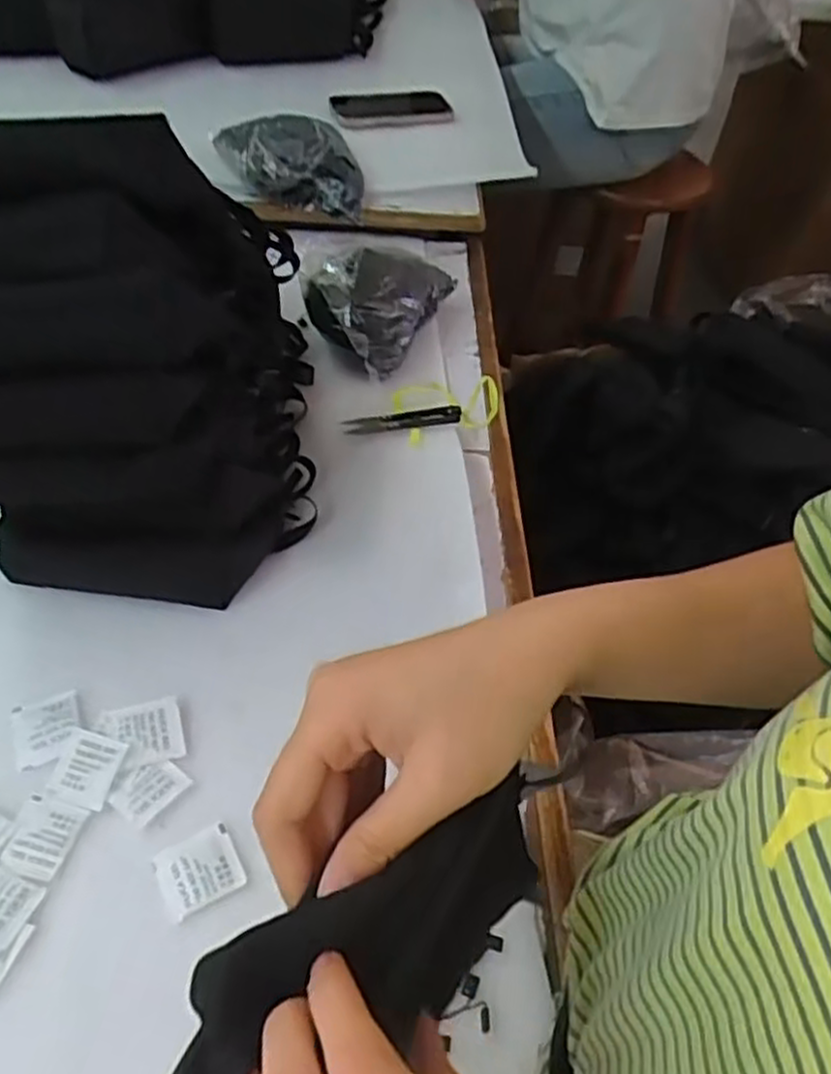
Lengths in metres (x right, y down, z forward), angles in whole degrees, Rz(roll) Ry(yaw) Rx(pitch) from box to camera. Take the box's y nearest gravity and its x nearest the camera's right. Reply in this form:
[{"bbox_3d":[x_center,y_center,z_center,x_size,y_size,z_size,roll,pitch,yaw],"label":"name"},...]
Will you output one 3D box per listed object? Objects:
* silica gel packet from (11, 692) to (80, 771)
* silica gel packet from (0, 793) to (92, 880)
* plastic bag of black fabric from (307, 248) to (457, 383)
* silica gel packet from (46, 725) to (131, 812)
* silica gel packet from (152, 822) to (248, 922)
[{"bbox_3d":[-0.223,0.116,0.464,0.038,0.004,0.042,-15,53,-17],"label":"silica gel packet"},{"bbox_3d":[-0.206,0.164,0.424,0.035,0.004,0.040,15,50,7],"label":"silica gel packet"},{"bbox_3d":[-0.031,-0.224,0.698,0.094,0.069,0.137,29,55,19],"label":"plastic bag of black fabric"},{"bbox_3d":[-0.191,0.133,0.445,0.037,0.005,0.040,14,50,6],"label":"silica gel packet"},{"bbox_3d":[-0.116,0.181,0.415,0.042,0.005,0.037,-22,56,-22],"label":"silica gel packet"}]

